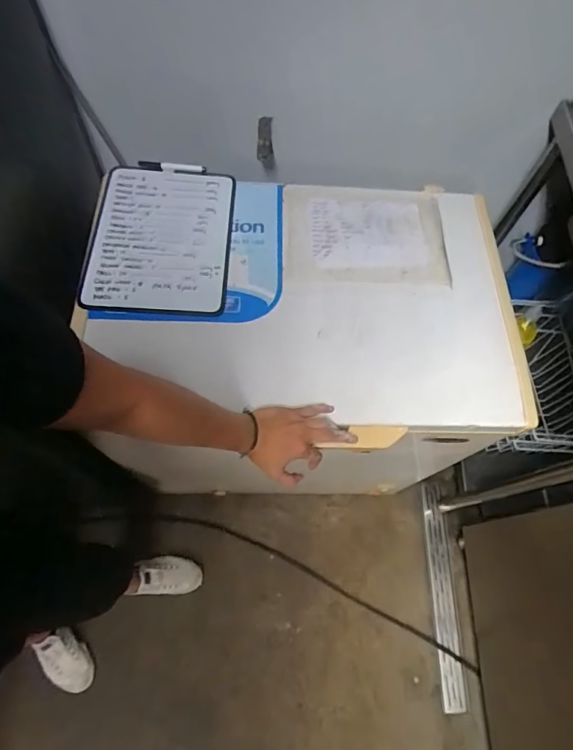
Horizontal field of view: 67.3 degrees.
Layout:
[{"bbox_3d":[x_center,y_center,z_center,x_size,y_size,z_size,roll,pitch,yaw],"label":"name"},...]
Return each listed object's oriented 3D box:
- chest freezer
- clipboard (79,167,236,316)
[{"bbox_3d":[-0.040,0.039,1.057,0.793,0.799,0.511,-2,64,-3],"label":"chest freezer"},{"bbox_3d":[-0.221,-0.242,0.755,0.240,0.016,0.314,2,63,-1],"label":"clipboard"}]

